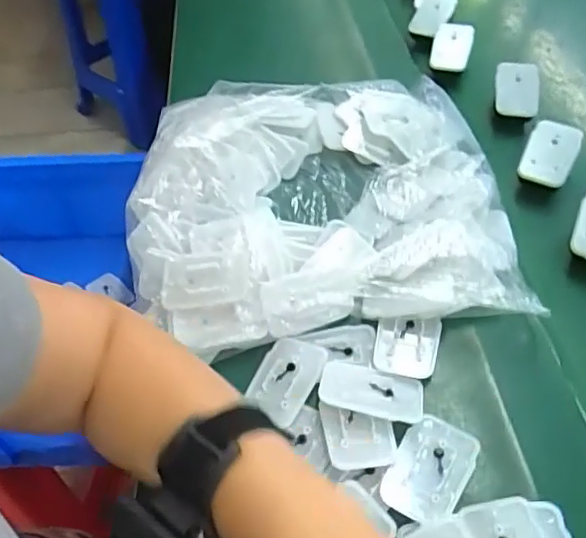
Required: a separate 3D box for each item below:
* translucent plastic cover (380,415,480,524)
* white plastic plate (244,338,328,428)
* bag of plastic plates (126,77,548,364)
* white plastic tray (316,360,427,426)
[{"bbox_3d":[0.086,0.124,0.361,0.043,0.006,0.069,23,53,23],"label":"translucent plastic cover"},{"bbox_3d":[-0.006,0.078,0.418,0.042,0.007,0.063,19,52,19],"label":"white plastic plate"},{"bbox_3d":[0.016,-0.073,0.511,0.309,0.071,0.292,-4,48,0],"label":"bag of plastic plates"},{"bbox_3d":[0.054,0.084,0.401,0.072,0.010,0.041,12,50,14],"label":"white plastic tray"}]

